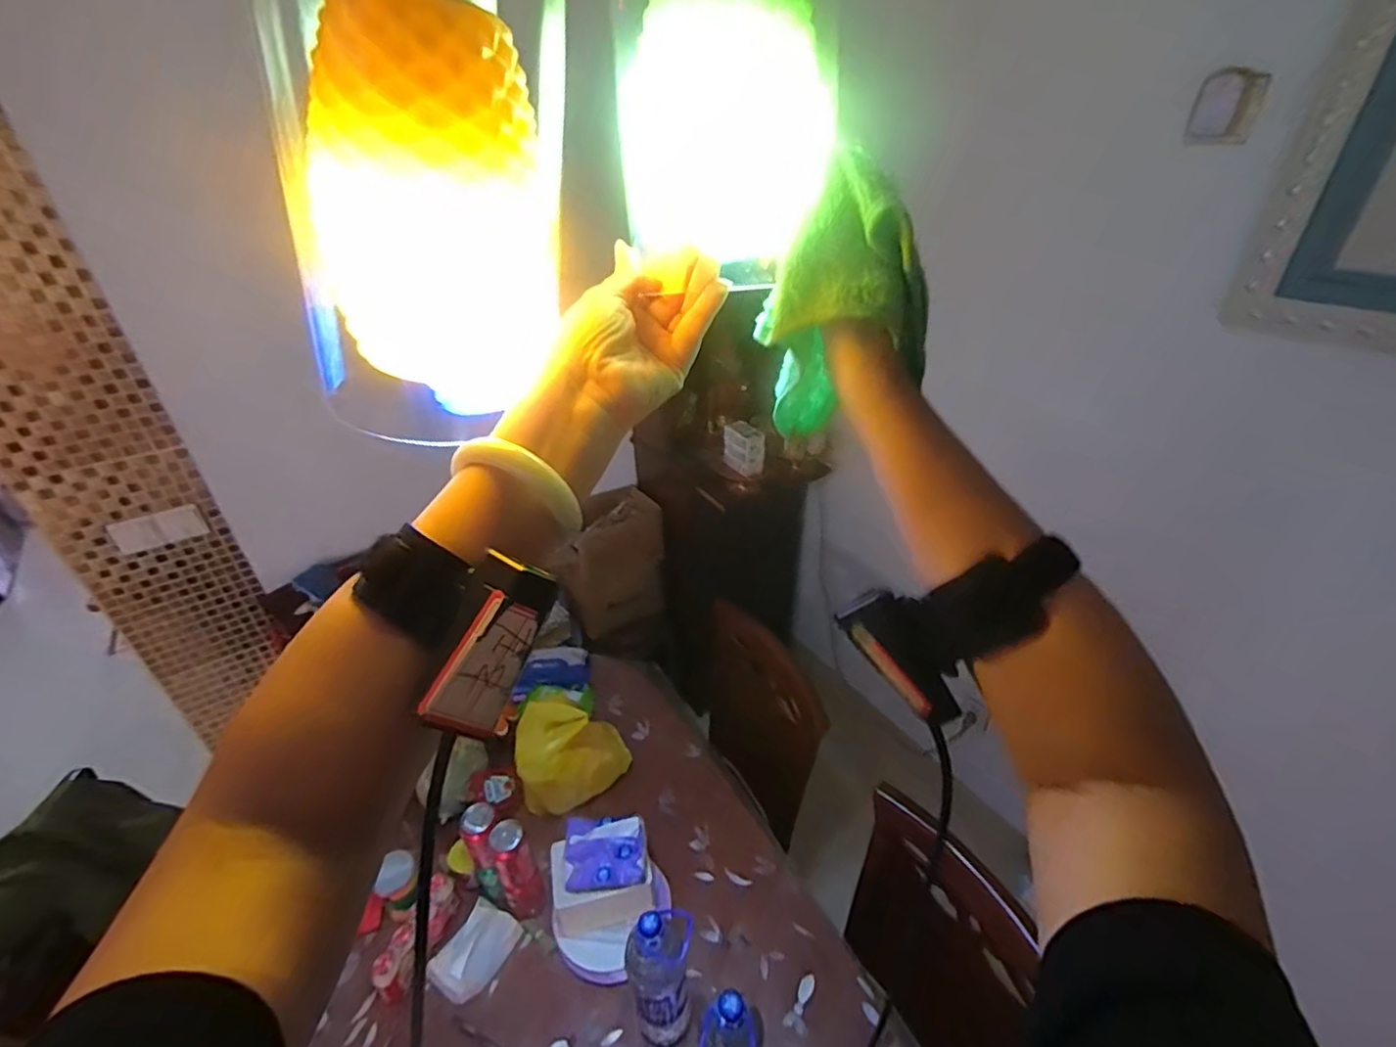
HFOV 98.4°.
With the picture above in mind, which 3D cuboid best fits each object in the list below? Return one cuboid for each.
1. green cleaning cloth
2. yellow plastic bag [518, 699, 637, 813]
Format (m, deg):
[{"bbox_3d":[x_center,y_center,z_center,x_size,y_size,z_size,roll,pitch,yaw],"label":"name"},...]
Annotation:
[{"bbox_3d":[0.071,-0.103,0.302,0.081,0.132,0.040,17,38,25],"label":"green cleaning cloth"},{"bbox_3d":[-0.266,0.470,1.267,0.238,0.209,0.124,-24,40,-31],"label":"yellow plastic bag"}]

